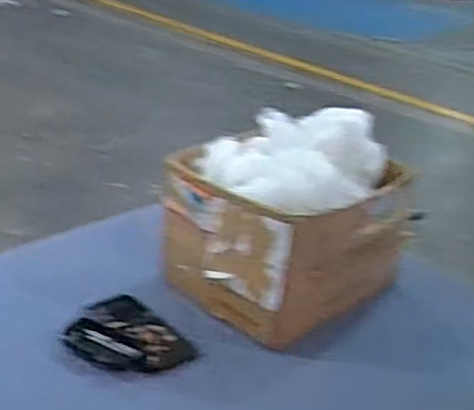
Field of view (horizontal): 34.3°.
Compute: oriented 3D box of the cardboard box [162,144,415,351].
[{"bbox_3d":[0.059,0.036,1.115,0.276,0.180,0.295,27,31,36],"label":"cardboard box"}]

